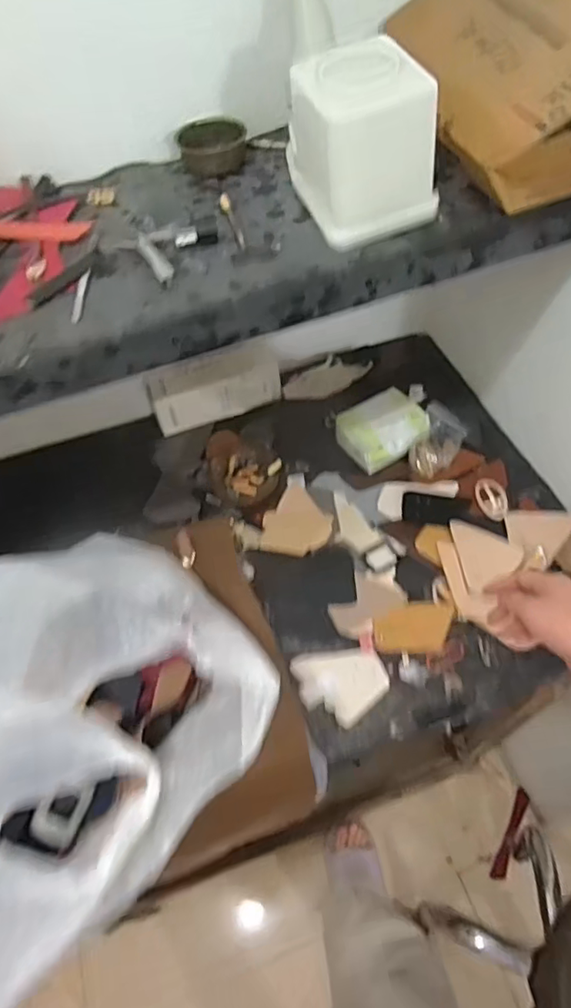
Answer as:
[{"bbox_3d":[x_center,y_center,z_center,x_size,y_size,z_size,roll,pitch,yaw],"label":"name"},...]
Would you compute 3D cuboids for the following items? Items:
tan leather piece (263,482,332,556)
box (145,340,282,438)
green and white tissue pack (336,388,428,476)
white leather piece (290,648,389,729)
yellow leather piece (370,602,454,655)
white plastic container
[{"bbox_3d":[0.019,0.024,0.838,0.096,0.012,0.108,10,59,9],"label":"tan leather piece"},{"bbox_3d":[-0.114,-0.191,0.929,0.206,0.111,0.039,-17,33,-11],"label":"box"},{"bbox_3d":[0.148,-0.113,0.881,0.124,0.061,0.109,-25,60,-12],"label":"green and white tissue pack"},{"bbox_3d":[0.069,0.226,0.707,0.112,0.004,0.089,-6,58,-1],"label":"white leather piece"},{"bbox_3d":[0.166,0.159,0.740,0.101,0.004,0.069,1,58,3],"label":"yellow leather piece"},{"bbox_3d":[0.074,-0.337,0.532,0.112,0.122,0.135,-14,58,-6],"label":"white plastic container"}]

